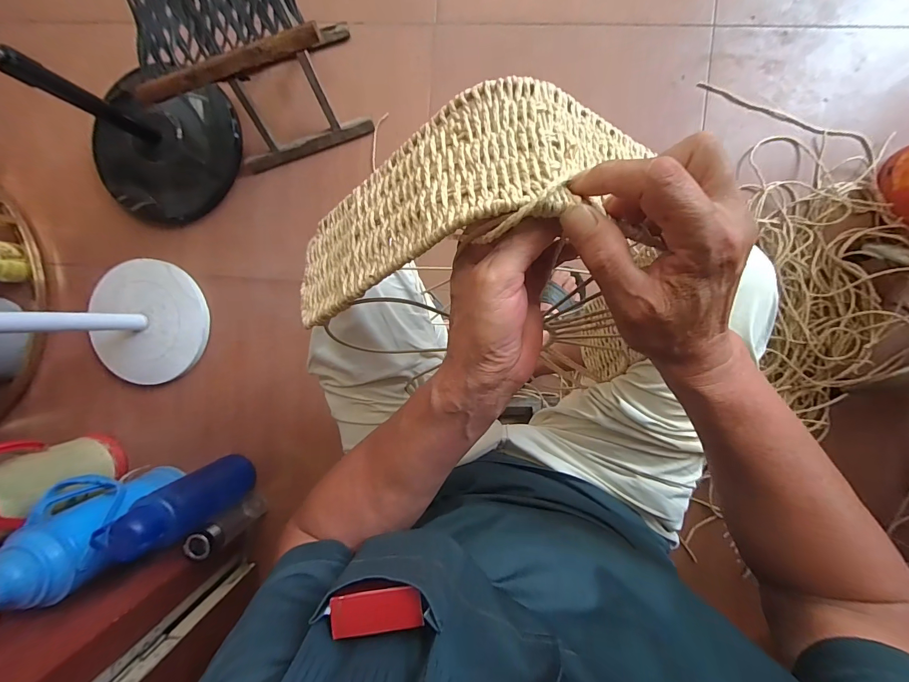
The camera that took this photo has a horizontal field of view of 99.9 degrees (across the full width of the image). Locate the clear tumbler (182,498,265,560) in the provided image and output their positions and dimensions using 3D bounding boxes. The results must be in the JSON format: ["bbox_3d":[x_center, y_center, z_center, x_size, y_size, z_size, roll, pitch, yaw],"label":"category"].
[{"bbox_3d":[-0.494,0.403,0.839,0.059,0.185,0.057,-37,89,6],"label":"clear tumbler"}]

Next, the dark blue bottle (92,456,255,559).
[{"bbox_3d":[-0.533,0.326,0.771,0.105,0.285,0.105,-32,89,6],"label":"dark blue bottle"}]

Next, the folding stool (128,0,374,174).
[{"bbox_3d":[-0.383,-0.559,0.755,0.304,0.298,0.266,-17,91,6],"label":"folding stool"}]

